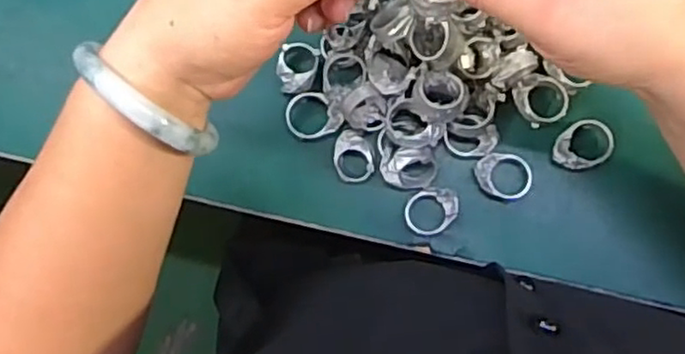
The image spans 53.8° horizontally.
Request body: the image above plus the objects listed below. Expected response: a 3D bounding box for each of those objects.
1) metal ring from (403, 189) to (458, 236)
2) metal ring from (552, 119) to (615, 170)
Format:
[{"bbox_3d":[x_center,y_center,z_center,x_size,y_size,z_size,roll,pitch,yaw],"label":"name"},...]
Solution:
[{"bbox_3d":[0.049,0.019,0.364,0.029,0.007,0.024,-16,85,5],"label":"metal ring"},{"bbox_3d":[0.128,-0.017,0.358,0.032,0.008,0.025,-22,85,5],"label":"metal ring"}]

